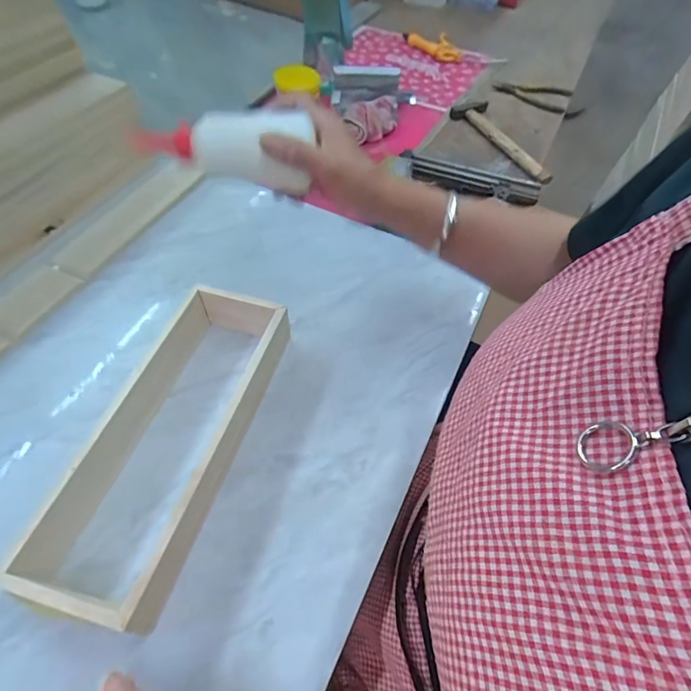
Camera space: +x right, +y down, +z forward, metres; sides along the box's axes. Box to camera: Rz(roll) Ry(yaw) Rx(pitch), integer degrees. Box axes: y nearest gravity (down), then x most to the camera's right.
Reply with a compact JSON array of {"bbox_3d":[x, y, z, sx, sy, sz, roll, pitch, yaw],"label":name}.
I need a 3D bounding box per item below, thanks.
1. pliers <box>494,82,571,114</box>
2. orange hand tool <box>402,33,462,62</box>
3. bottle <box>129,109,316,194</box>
[{"bbox_3d":[0.364,-0.491,0.819,0.146,0.012,0.097,19,57,9],"label":"pliers"},{"bbox_3d":[0.200,-0.667,0.925,0.131,0.027,0.064,39,62,21],"label":"orange hand tool"},{"bbox_3d":[-0.103,-0.166,0.361,0.144,0.055,0.051,-1,56,-6],"label":"bottle"}]

